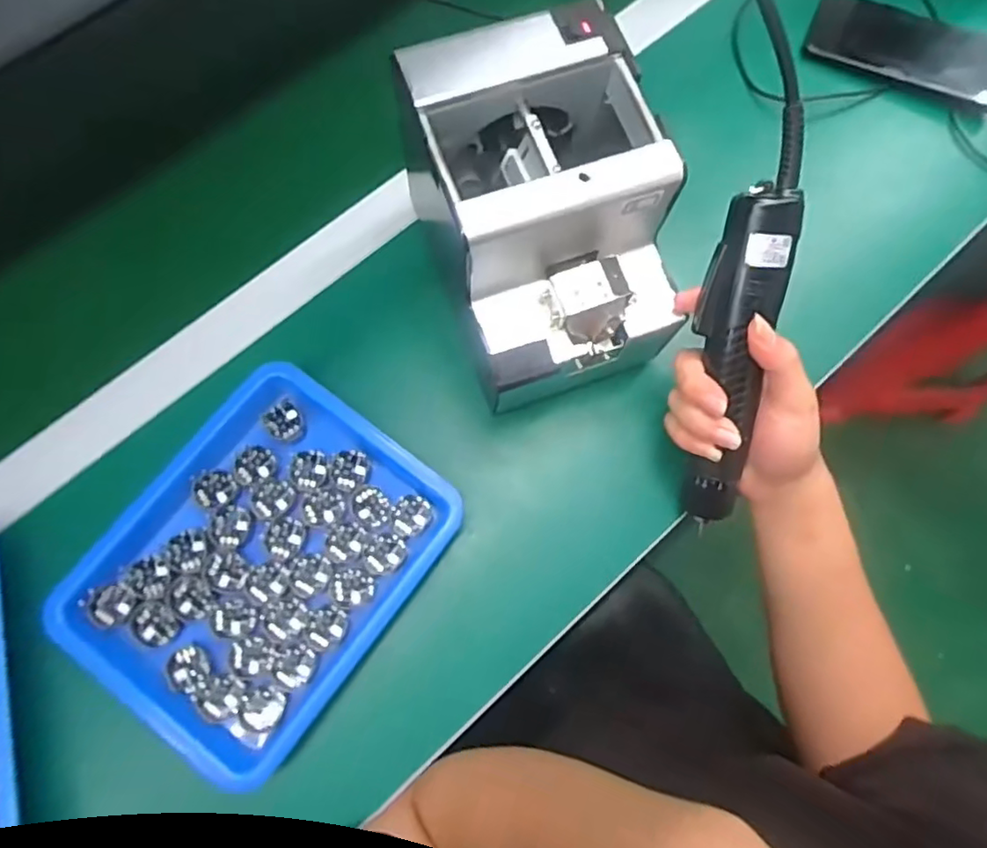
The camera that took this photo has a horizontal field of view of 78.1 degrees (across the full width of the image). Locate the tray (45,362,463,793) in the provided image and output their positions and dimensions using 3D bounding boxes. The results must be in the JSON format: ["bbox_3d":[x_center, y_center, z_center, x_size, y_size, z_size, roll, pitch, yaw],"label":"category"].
[{"bbox_3d":[-0.146,0.089,0.388,0.170,0.022,0.218,36,77,7],"label":"tray"}]

